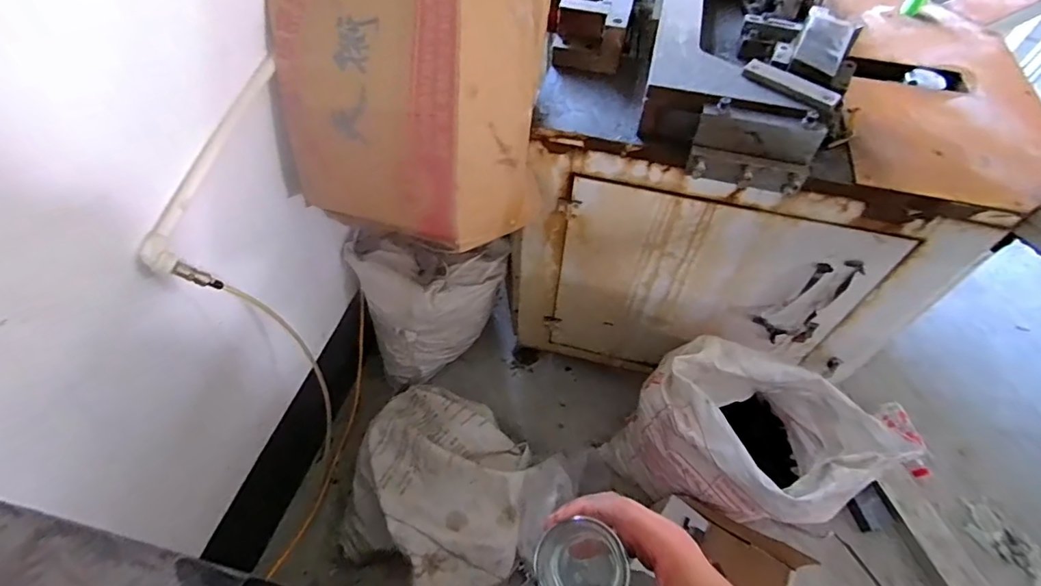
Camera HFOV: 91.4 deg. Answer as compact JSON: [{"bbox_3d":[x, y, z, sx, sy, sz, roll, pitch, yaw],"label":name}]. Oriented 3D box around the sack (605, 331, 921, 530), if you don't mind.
[{"bbox_3d":[0.496,0.369,1.252,0.352,0.529,0.439,-27,60,-20],"label":"sack"}]

